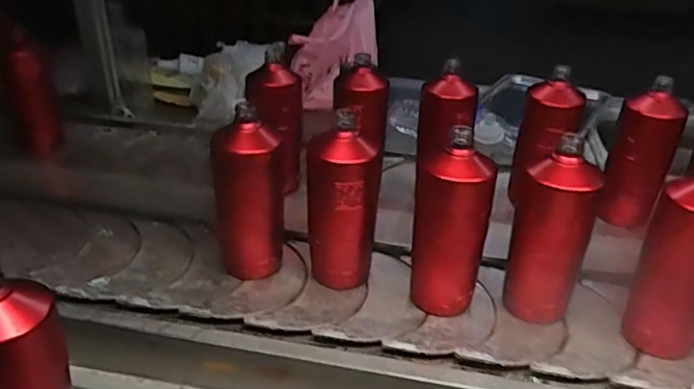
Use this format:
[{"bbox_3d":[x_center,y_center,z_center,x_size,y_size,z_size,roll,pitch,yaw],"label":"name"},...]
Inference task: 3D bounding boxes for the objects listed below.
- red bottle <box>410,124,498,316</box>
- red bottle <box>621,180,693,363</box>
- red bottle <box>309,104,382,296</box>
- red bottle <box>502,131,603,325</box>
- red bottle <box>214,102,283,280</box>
[{"bbox_3d":[0.113,0.040,0.638,0.083,0.189,0.067,8,33,13],"label":"red bottle"},{"bbox_3d":[0.349,0.072,0.593,0.085,0.195,0.090,25,40,33],"label":"red bottle"},{"bbox_3d":[-0.001,0.016,0.666,0.071,0.189,0.072,0,32,0],"label":"red bottle"},{"bbox_3d":[0.223,0.048,0.629,0.079,0.198,0.069,-2,32,-3],"label":"red bottle"},{"bbox_3d":[-0.115,0.002,0.679,0.077,0.183,0.078,-4,33,-6],"label":"red bottle"}]

